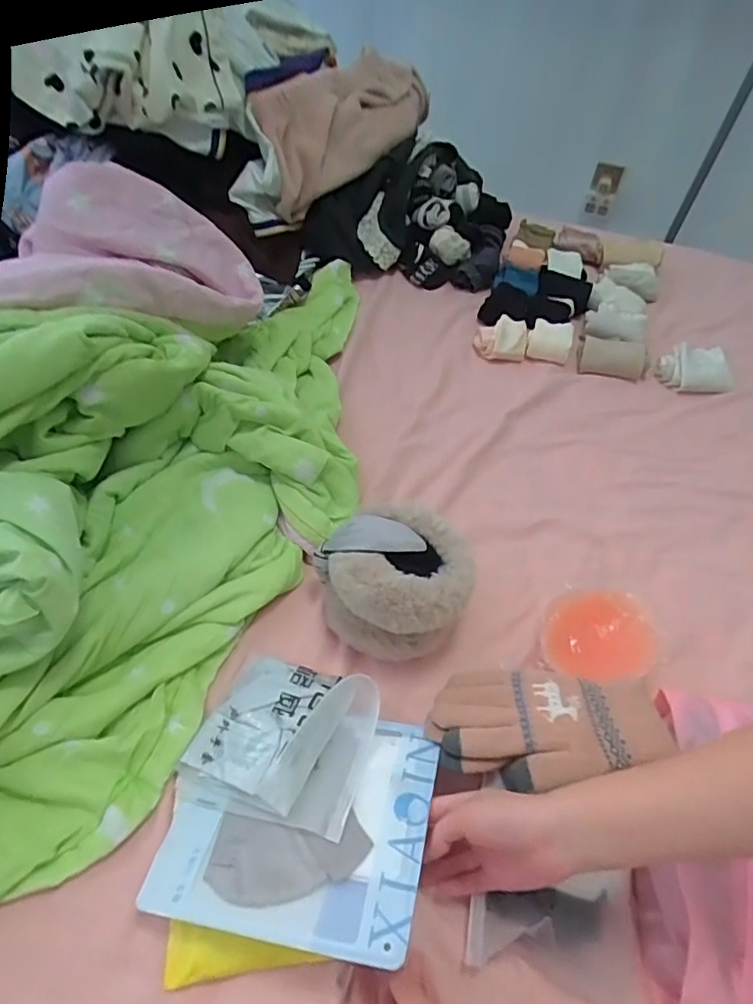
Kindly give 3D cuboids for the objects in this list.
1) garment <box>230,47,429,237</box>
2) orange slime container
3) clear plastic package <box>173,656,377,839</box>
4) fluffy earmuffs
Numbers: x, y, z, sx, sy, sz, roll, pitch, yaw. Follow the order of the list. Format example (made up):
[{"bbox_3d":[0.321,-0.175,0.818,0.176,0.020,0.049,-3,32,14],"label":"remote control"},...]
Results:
[{"bbox_3d":[-0.071,-0.658,0.988,0.211,0.168,0.469,16,52,7],"label":"garment"},{"bbox_3d":[0.233,0.139,0.582,0.114,0.026,0.116,15,52,6],"label":"orange slime container"},{"bbox_3d":[-0.083,0.203,0.491,0.151,0.045,0.135,14,52,5],"label":"clear plastic package"},{"bbox_3d":[0.020,0.082,0.564,0.136,0.110,0.126,3,52,-4],"label":"fluffy earmuffs"}]

